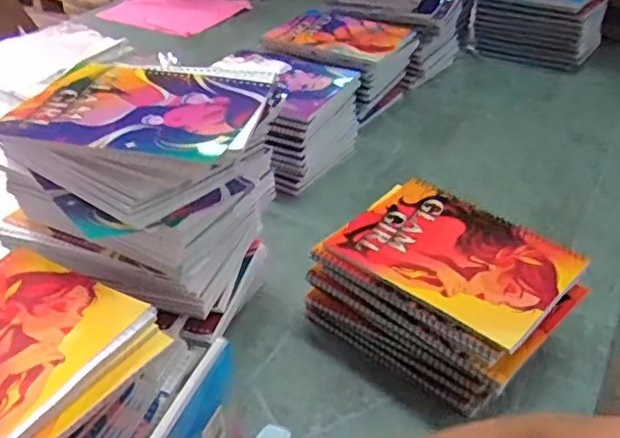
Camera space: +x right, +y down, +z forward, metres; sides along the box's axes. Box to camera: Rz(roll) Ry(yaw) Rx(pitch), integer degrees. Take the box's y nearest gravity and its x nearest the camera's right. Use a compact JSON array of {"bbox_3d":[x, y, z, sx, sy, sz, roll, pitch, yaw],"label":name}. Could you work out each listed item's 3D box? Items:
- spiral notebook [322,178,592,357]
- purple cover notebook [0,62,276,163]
[{"bbox_3d":[0.133,0.030,0.564,0.193,0.012,0.148,28,46,33],"label":"spiral notebook"},{"bbox_3d":[-0.141,-0.094,0.508,0.196,0.010,0.151,3,37,6],"label":"purple cover notebook"}]

